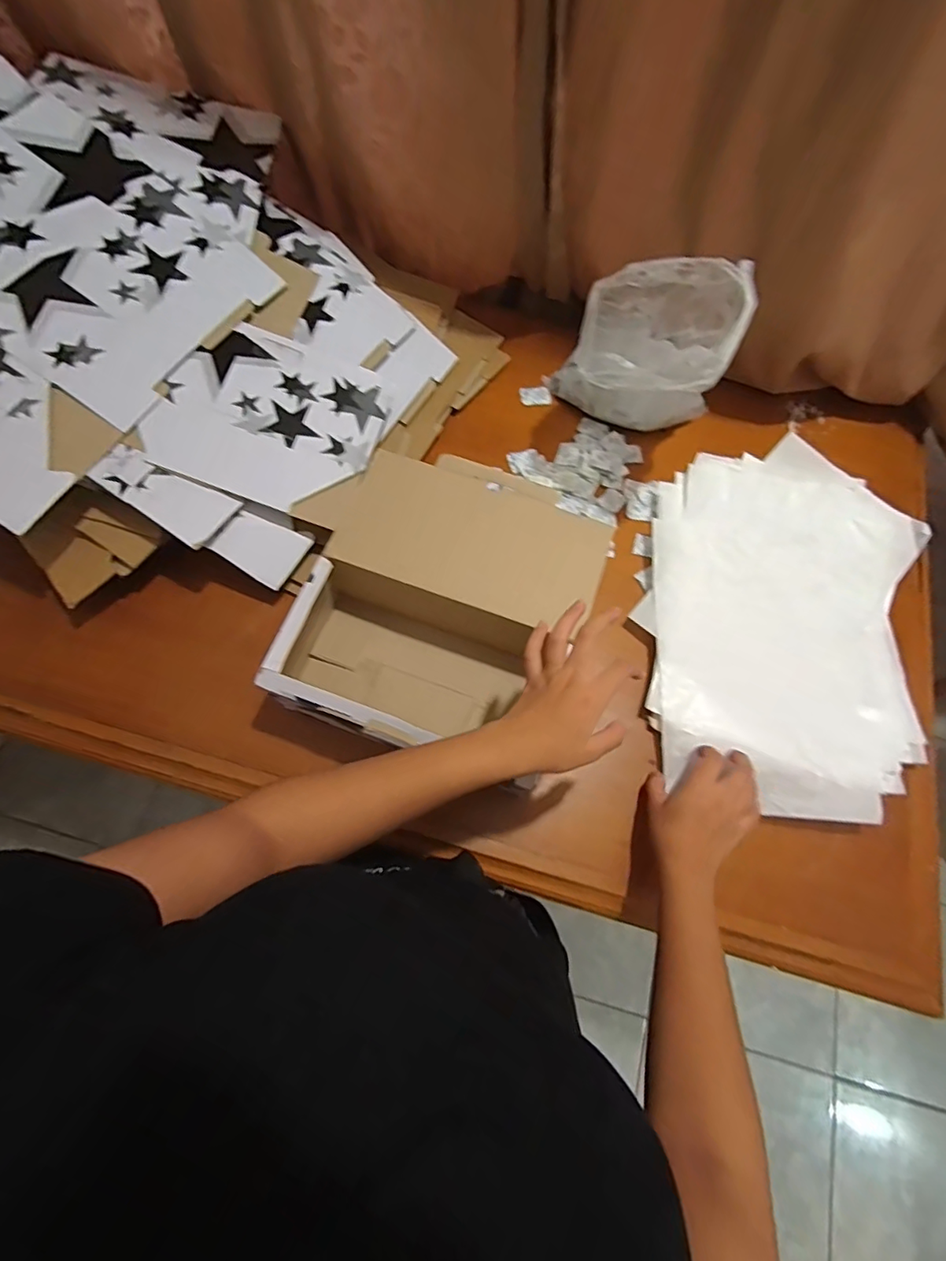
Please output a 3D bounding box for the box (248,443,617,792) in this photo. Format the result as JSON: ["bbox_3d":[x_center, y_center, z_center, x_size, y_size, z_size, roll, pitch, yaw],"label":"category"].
[{"bbox_3d":[-0.030,-0.023,0.602,0.277,0.127,0.314,19,70,4],"label":"box"}]

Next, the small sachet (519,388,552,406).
[{"bbox_3d":[0.090,-0.335,0.766,0.044,0.004,0.032,-2,69,-4],"label":"small sachet"}]

